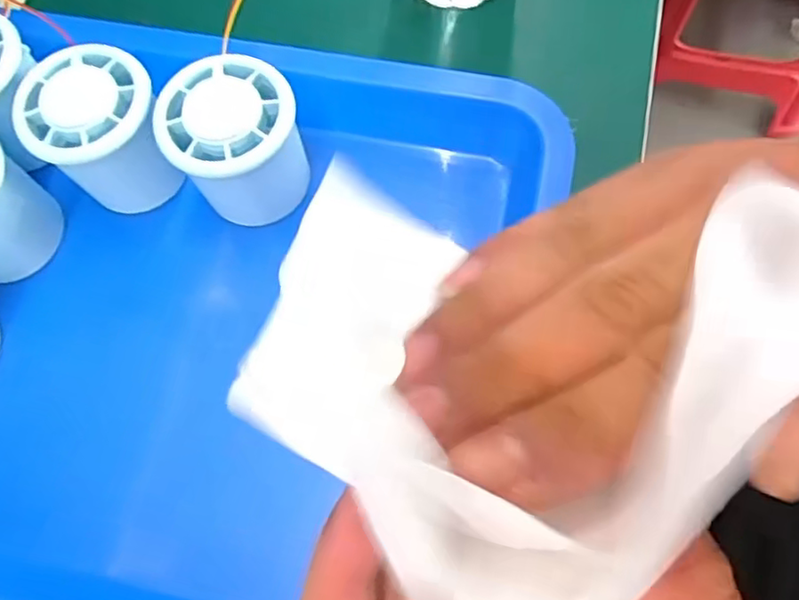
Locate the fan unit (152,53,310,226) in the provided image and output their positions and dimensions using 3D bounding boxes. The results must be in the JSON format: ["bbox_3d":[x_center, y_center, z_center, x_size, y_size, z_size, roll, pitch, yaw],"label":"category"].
[{"bbox_3d":[-0.071,-0.068,0.279,0.051,0.060,0.056,-1,70,3],"label":"fan unit"}]

